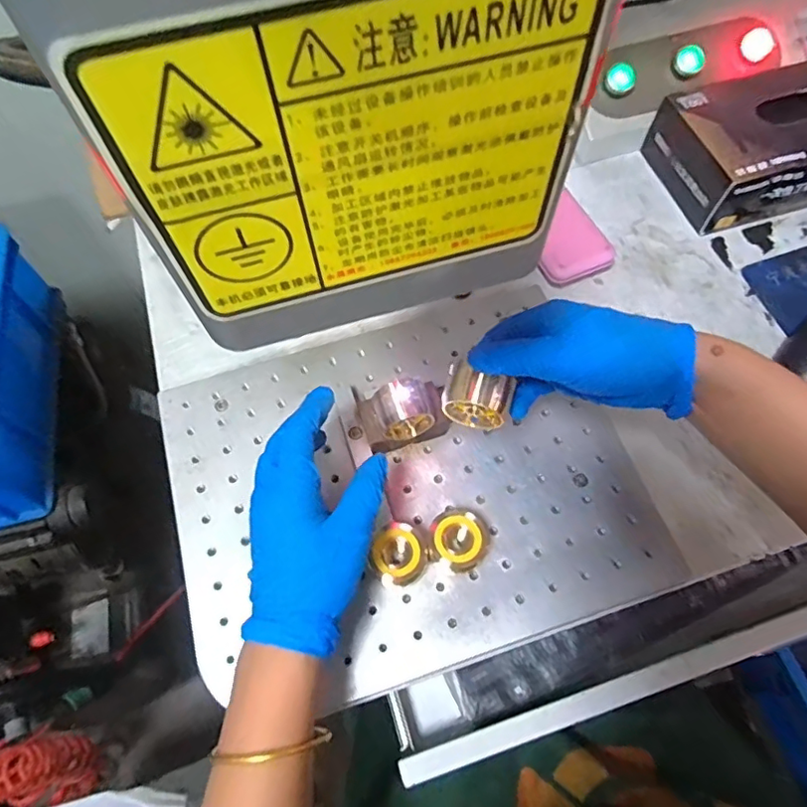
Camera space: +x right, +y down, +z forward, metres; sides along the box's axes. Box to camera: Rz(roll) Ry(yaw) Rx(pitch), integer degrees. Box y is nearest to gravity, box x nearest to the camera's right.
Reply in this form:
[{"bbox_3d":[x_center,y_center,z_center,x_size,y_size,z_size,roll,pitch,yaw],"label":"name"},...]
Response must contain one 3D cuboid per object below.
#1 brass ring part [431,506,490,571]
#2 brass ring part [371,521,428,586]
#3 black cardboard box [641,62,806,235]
[{"bbox_3d":[0.041,0.092,0.392,0.045,0.034,0.042,-1,65,1],"label":"brass ring part"},{"bbox_3d":[-0.003,0.104,0.383,0.036,0.035,0.038,-1,65,1],"label":"brass ring part"},{"bbox_3d":[0.367,-0.252,0.535,0.216,0.078,0.133,-18,66,-8],"label":"black cardboard box"}]

